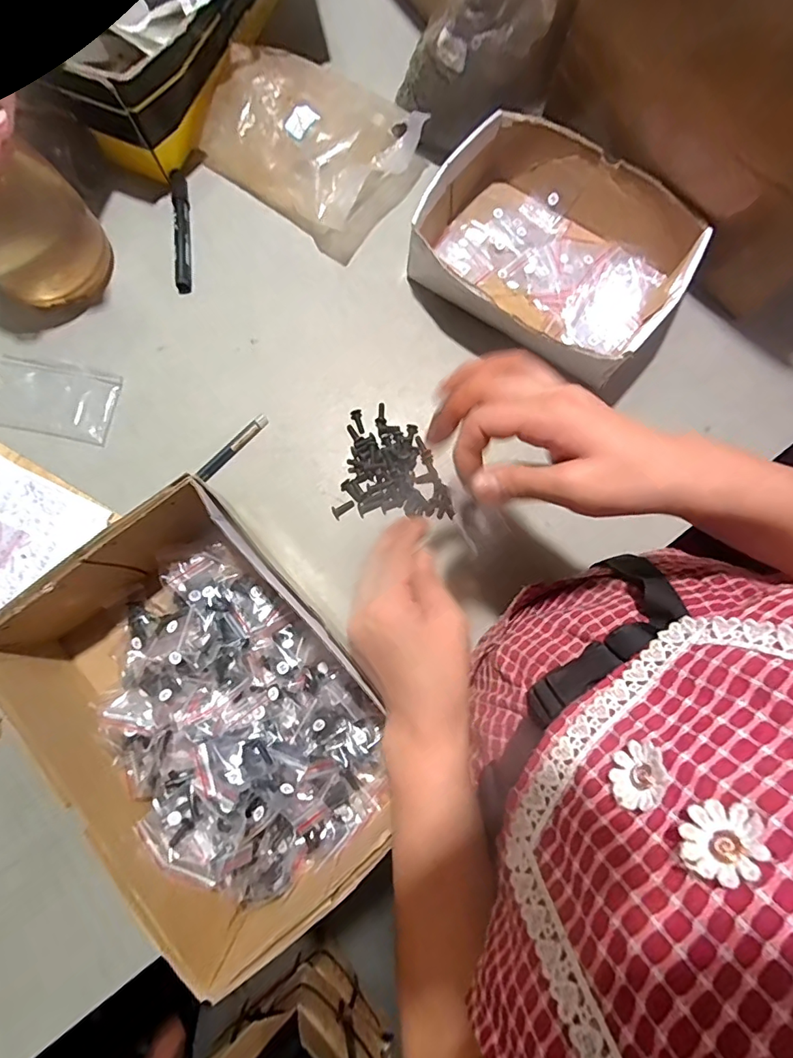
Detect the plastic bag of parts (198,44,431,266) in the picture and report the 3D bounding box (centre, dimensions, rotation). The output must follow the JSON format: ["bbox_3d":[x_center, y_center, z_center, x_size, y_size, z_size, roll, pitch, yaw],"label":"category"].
[{"bbox_3d":[-0.087,-0.415,0.516,0.210,0.052,0.164,39,81,7],"label":"plastic bag of parts"}]

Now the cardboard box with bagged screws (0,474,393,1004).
[{"bbox_3d":[-0.139,0.142,0.384,0.205,0.097,0.302,-41,81,-7],"label":"cardboard box with bagged screws"}]

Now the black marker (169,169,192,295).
[{"bbox_3d":[-0.227,-0.317,0.516,0.018,0.011,0.143,-8,79,-1],"label":"black marker"}]

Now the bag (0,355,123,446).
[{"bbox_3d":[-0.342,-0.130,0.485,0.128,0.004,0.073,11,79,2],"label":"bag"}]

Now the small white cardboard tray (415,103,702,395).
[{"bbox_3d":[0.151,-0.275,0.489,0.246,0.067,0.205,33,81,6],"label":"small white cardboard tray"}]

